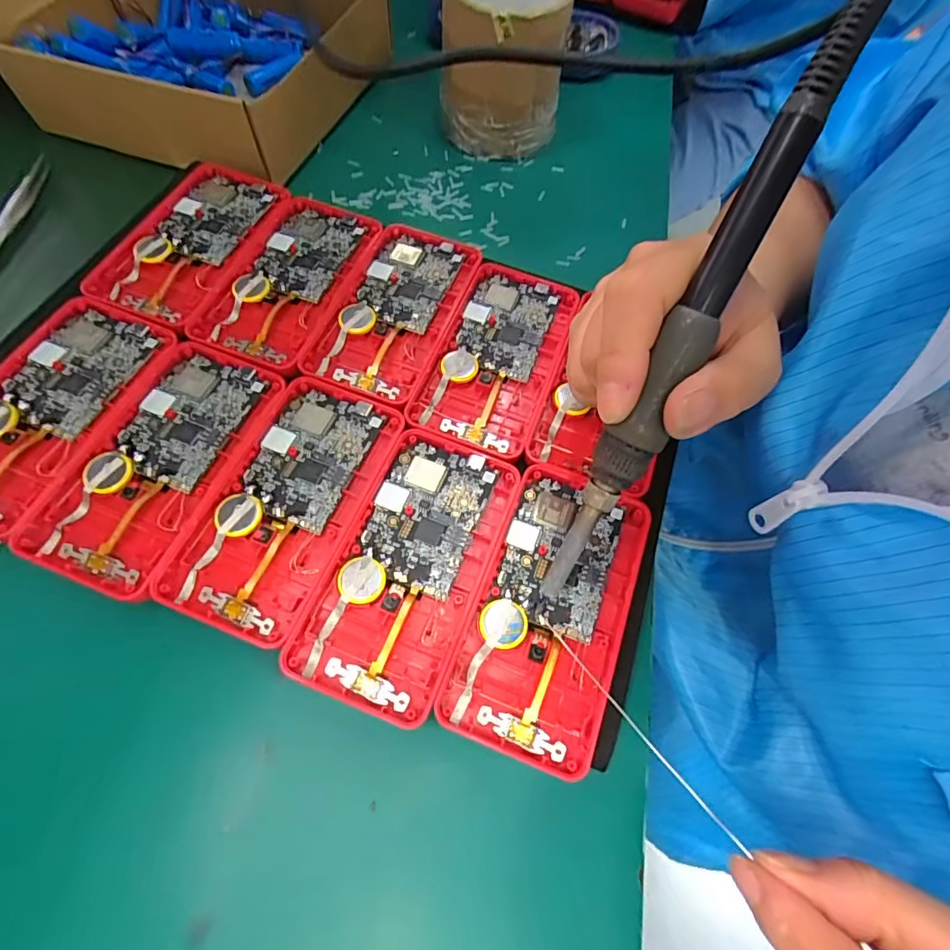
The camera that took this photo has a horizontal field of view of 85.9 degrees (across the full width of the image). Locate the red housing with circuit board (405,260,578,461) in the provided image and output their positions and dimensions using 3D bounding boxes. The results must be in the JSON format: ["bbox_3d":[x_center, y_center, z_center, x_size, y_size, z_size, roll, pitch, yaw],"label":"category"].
[{"bbox_3d":[0.012,-0.067,0.276,0.061,0.009,0.119,19,65,8],"label":"red housing with circuit board"}]

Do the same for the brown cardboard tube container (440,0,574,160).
[{"bbox_3d":[0.019,-0.290,0.355,0.084,0.088,0.090,3,64,0],"label":"brown cardboard tube container"}]

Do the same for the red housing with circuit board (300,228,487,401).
[{"bbox_3d":[-0.044,-0.094,0.286,0.064,0.010,0.116,17,65,7],"label":"red housing with circuit board"}]

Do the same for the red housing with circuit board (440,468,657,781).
[{"bbox_3d":[0.033,0.055,0.218,0.062,0.010,0.120,20,66,8],"label":"red housing with circuit board"}]

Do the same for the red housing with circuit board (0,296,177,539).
[{"bbox_3d":[-0.201,-0.032,0.241,0.062,0.013,0.120,20,66,8],"label":"red housing with circuit board"}]

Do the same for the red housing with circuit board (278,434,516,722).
[{"bbox_3d":[-0.027,0.037,0.220,0.062,0.009,0.120,19,65,8],"label":"red housing with circuit board"}]

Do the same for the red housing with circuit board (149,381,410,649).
[{"bbox_3d":[-0.085,0.009,0.229,0.063,0.009,0.120,20,66,8],"label":"red housing with circuit board"}]

